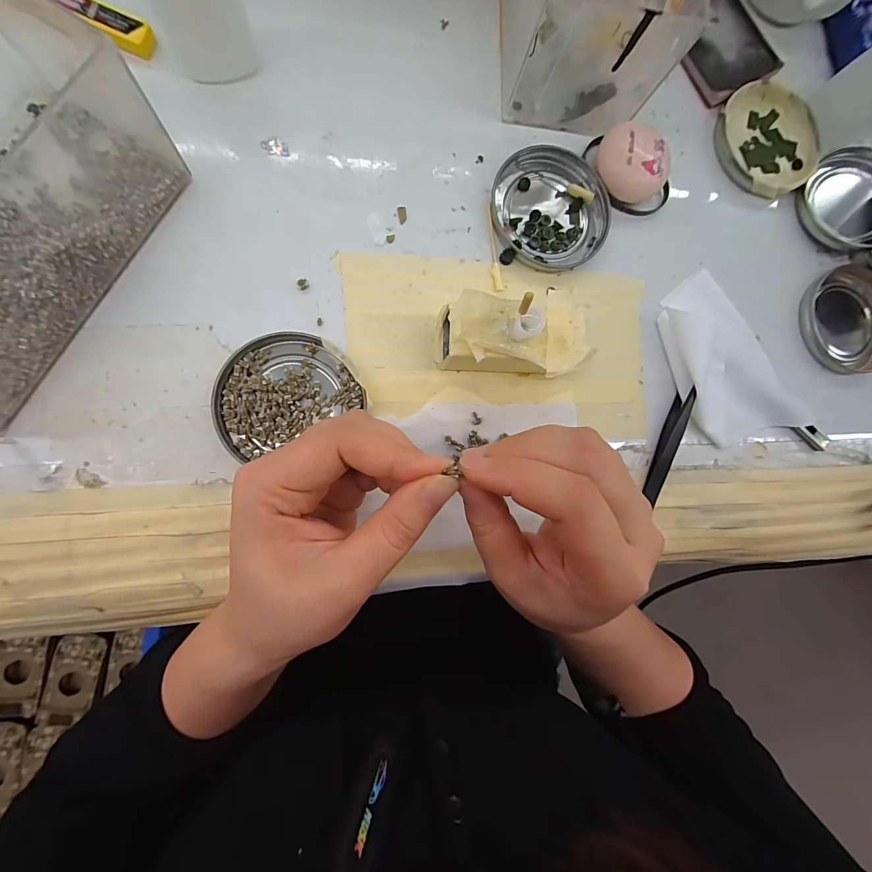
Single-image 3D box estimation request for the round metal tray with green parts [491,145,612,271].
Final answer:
[{"bbox_3d":[0.075,-0.149,0.244,0.075,0.009,0.077,1,87,-9],"label":"round metal tray with green parts"}]

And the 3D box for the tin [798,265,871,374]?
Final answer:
[{"bbox_3d":[0.310,-0.086,0.281,0.080,0.016,0.077,1,87,-9],"label":"tin"}]

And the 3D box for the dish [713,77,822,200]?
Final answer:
[{"bbox_3d":[0.245,-0.217,0.274,0.080,0.011,0.080,1,87,-9],"label":"dish"}]

